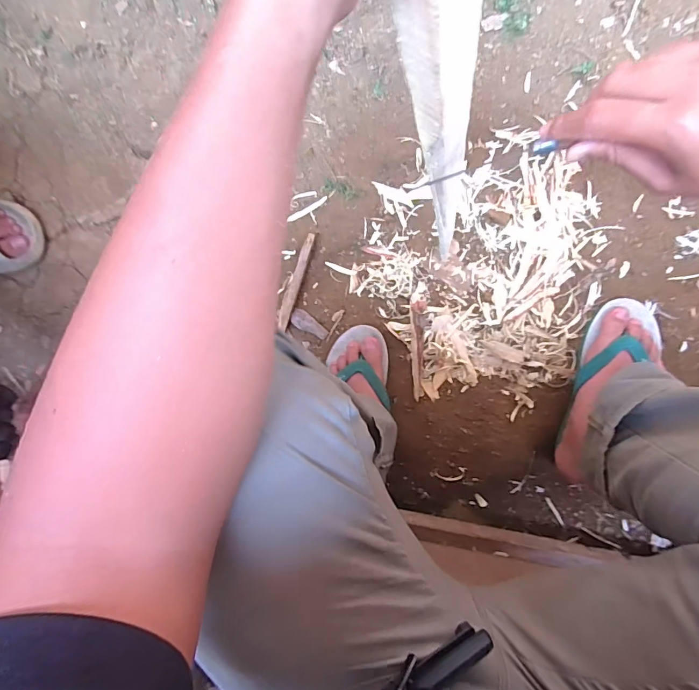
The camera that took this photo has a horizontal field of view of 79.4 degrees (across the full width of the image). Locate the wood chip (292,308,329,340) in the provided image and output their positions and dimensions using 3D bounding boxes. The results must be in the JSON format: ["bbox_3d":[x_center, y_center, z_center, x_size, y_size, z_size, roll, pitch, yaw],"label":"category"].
[{"bbox_3d":[-0.068,-0.032,0.693,0.068,0.011,0.028,39,94,0],"label":"wood chip"}]

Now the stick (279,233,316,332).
[{"bbox_3d":[-0.085,-0.102,0.674,0.016,0.021,0.157,19,94,2],"label":"stick"}]

